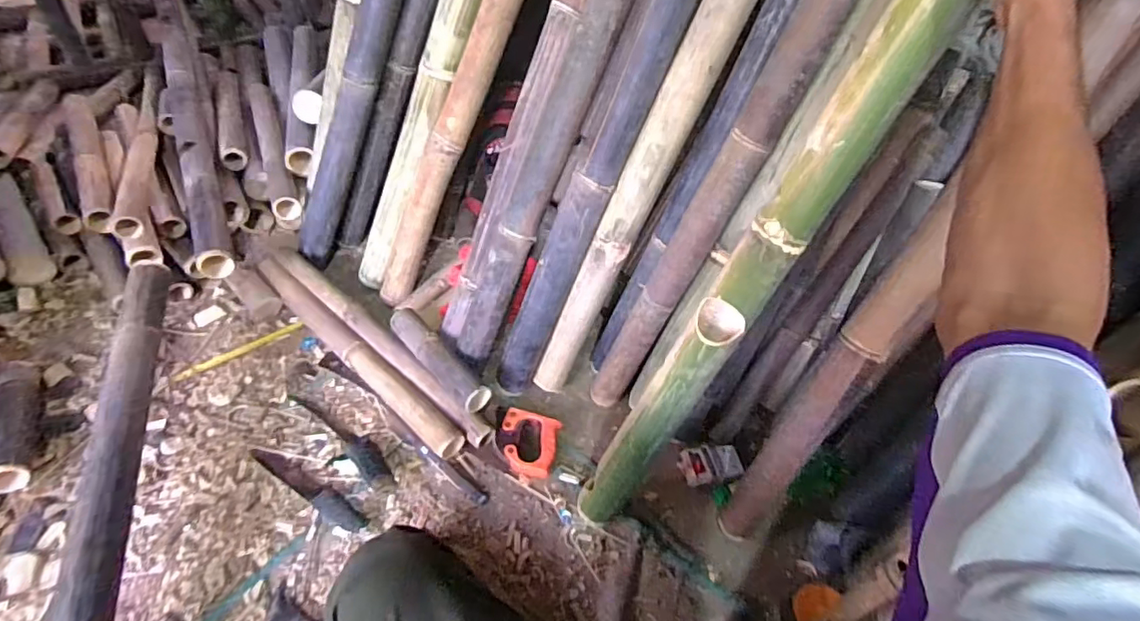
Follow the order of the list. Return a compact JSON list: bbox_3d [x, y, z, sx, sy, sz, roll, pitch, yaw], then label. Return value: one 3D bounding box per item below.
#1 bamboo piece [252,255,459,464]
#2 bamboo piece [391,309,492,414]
[{"bbox_3d":[-0.439,0.078,1.102,0.646,0.061,0.054,34,51,25],"label":"bamboo piece"},{"bbox_3d":[-0.248,0.089,1.040,0.058,0.058,0.266,-31,56,-31],"label":"bamboo piece"}]

